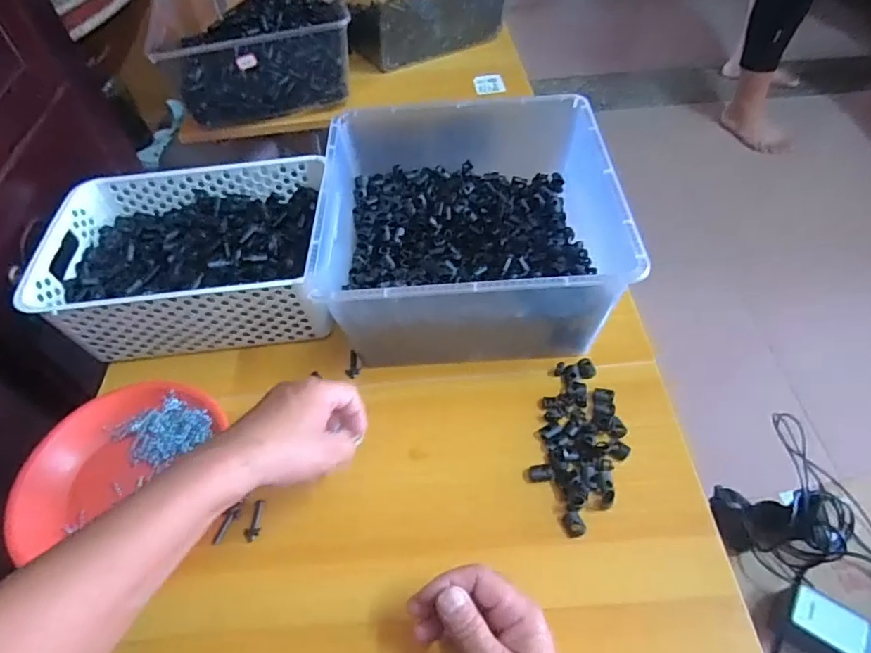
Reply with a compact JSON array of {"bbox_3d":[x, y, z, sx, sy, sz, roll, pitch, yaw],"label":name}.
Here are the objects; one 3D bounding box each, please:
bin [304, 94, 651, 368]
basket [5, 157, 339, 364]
[{"bbox_3d":[0.034,-0.106,0.595,0.289,0.133,0.292,-3,51,2],"label":"bin"},{"bbox_3d":[-0.268,-0.077,0.611,0.277,0.101,0.198,-6,51,-1],"label":"basket"}]

